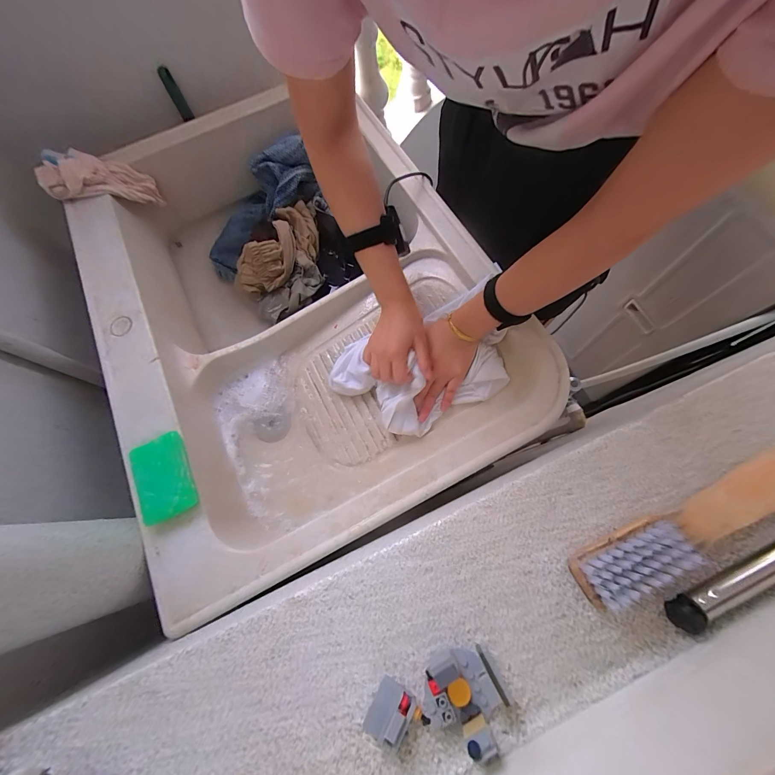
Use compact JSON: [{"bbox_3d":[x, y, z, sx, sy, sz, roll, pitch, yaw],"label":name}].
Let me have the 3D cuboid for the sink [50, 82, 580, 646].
[{"bbox_3d":[-0.181,-0.180,0.611,0.586,0.206,0.845,-26,73,-6],"label":"sink"}]

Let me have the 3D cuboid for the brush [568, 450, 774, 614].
[{"bbox_3d":[0.234,0.098,0.242,0.204,0.040,0.032,-25,72,-6],"label":"brush"}]

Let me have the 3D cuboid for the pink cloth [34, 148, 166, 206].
[{"bbox_3d":[-0.534,-0.391,0.618,0.180,0.063,0.068,-24,67,-46],"label":"pink cloth"}]

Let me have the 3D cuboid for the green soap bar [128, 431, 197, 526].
[{"bbox_3d":[-0.286,0.114,0.418,0.060,0.025,0.104,-26,73,-6],"label":"green soap bar"}]

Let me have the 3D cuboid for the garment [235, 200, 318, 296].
[{"bbox_3d":[-0.221,-0.288,0.675,0.120,0.064,0.212,41,78,14],"label":"garment"}]

